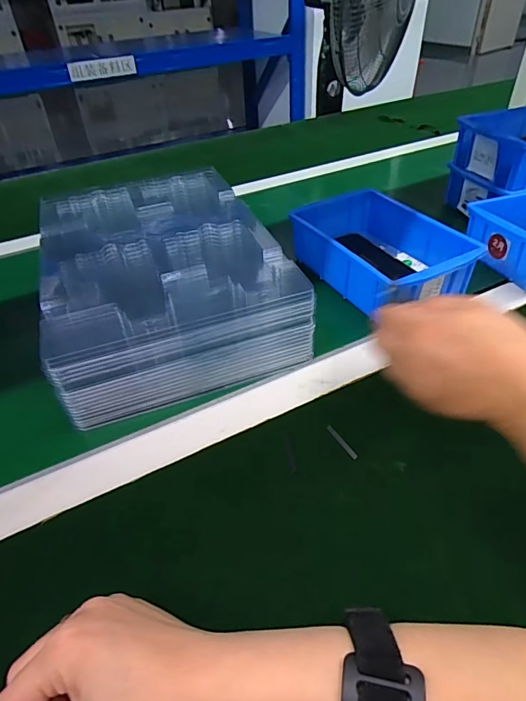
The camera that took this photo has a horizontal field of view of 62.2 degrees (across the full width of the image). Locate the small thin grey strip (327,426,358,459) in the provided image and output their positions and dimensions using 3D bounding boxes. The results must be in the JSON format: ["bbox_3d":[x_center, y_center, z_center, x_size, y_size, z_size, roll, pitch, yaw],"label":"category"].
[{"bbox_3d":[0.064,0.073,0.352,0.005,0.004,0.035,-23,48,-21],"label":"small thin grey strip"}]

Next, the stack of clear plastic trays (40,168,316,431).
[{"bbox_3d":[-0.111,-0.086,0.471,0.219,0.076,0.318,-15,43,-13],"label":"stack of clear plastic trays"}]

